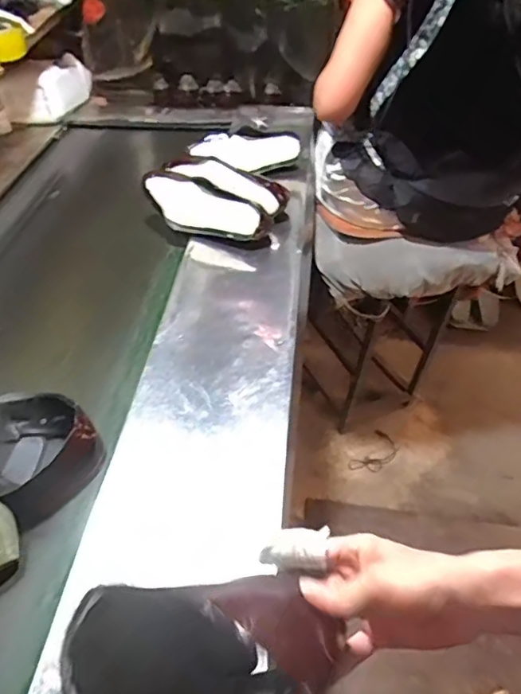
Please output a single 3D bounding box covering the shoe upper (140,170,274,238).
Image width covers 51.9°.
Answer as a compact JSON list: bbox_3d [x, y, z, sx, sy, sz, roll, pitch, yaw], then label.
[{"bbox_3d":[-0.113,-0.282,1.098,0.264,0.100,0.052,20,19,5],"label":"shoe upper"}]

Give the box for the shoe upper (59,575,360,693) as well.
[{"bbox_3d":[-0.066,0.272,0.464,0.285,0.098,0.101,-23,36,29],"label":"shoe upper"}]

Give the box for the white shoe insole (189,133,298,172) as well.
[{"bbox_3d":[-0.036,-0.465,1.286,0.259,0.091,0.025,-3,45,-10],"label":"white shoe insole"}]

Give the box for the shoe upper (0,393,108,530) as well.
[{"bbox_3d":[-0.354,0.156,0.735,0.211,0.100,0.206,24,49,21],"label":"shoe upper"}]

